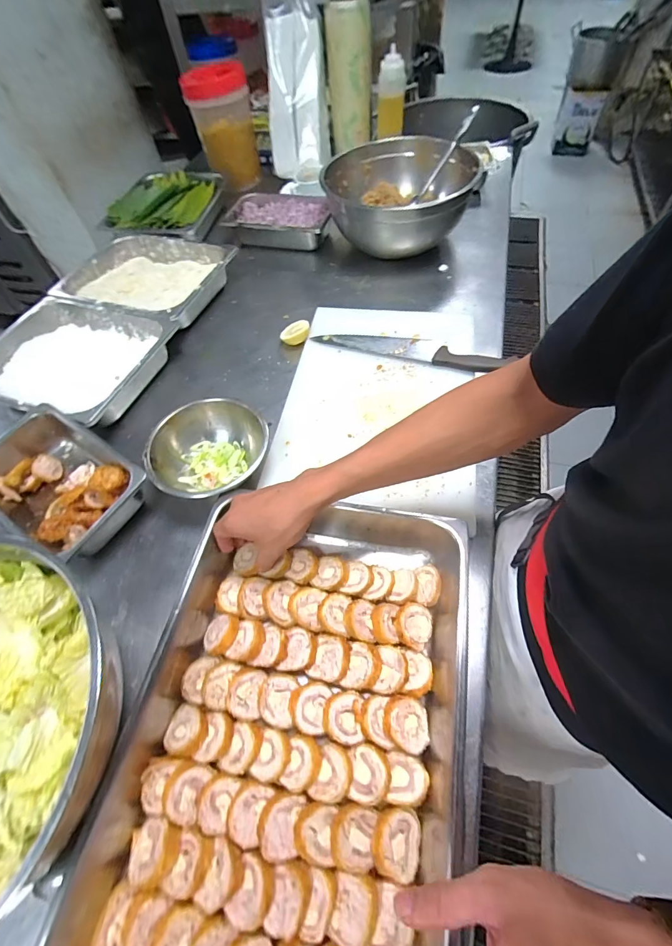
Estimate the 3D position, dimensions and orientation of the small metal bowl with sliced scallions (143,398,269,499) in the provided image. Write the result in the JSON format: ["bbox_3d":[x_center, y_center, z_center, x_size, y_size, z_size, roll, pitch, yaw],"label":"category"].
[{"bbox_3d":[-0.189,-0.027,0.578,0.149,0.074,0.171,13,60,12],"label":"small metal bowl with sliced scallions"}]

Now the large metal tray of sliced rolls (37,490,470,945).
[{"bbox_3d":[-0.045,0.276,0.387,0.352,0.063,0.525,8,59,8],"label":"large metal tray of sliced rolls"}]

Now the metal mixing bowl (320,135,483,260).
[{"bbox_3d":[0.142,-0.586,0.854,0.298,0.141,0.304,-2,58,3],"label":"metal mixing bowl"}]

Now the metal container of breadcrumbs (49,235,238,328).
[{"bbox_3d":[-0.405,-0.425,0.847,0.343,0.068,0.268,15,60,13],"label":"metal container of breadcrumbs"}]

